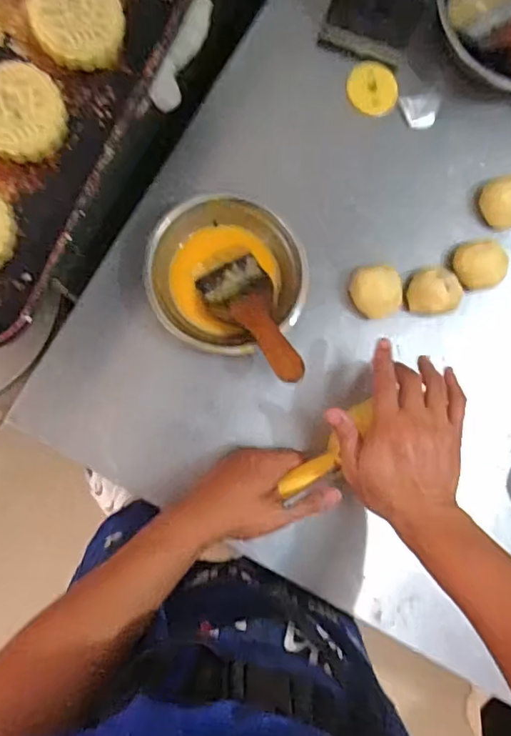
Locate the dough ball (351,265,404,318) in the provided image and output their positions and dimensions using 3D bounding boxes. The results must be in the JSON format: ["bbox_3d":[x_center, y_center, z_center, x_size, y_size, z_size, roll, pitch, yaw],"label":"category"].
[{"bbox_3d":[0.135,-0.086,0.618,0.056,0.042,0.058,0,87,-7],"label":"dough ball"}]

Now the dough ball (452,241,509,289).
[{"bbox_3d":[0.256,-0.117,0.626,0.047,0.047,0.050,0,87,-7],"label":"dough ball"}]

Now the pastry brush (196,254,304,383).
[{"bbox_3d":[0.003,-0.051,0.567,0.067,0.012,0.152,-29,65,-7],"label":"pastry brush"}]

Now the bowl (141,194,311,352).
[{"bbox_3d":[-0.033,-0.098,0.596,0.159,0.059,0.164,0,87,-7],"label":"bowl"}]

